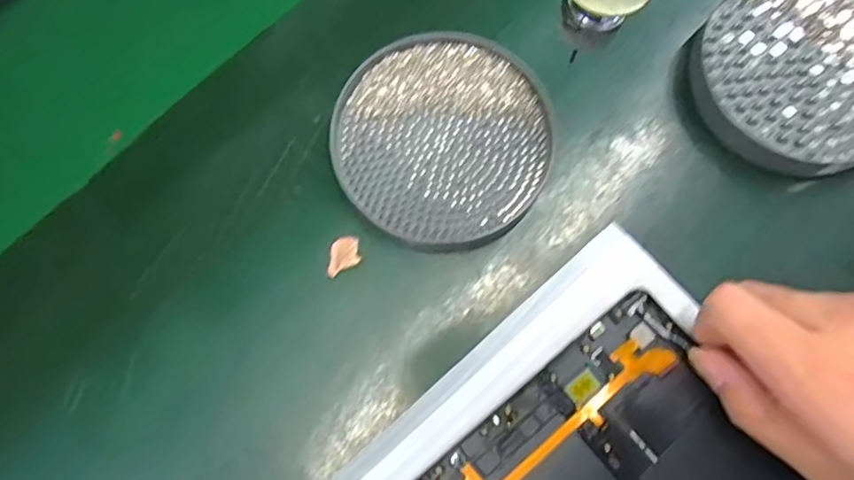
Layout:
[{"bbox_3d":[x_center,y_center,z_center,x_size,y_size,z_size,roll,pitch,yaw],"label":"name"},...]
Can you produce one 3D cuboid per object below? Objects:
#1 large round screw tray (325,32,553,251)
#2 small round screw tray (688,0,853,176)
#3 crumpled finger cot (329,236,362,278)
[{"bbox_3d":[0.009,-0.053,0.313,0.110,0.017,0.112,-1,73,2],"label":"large round screw tray"},{"bbox_3d":[0.204,-0.090,0.322,0.112,0.022,0.111,-1,73,2],"label":"small round screw tray"},{"bbox_3d":[-0.043,0.008,0.307,0.016,0.004,0.020,-7,73,0],"label":"crumpled finger cot"}]

